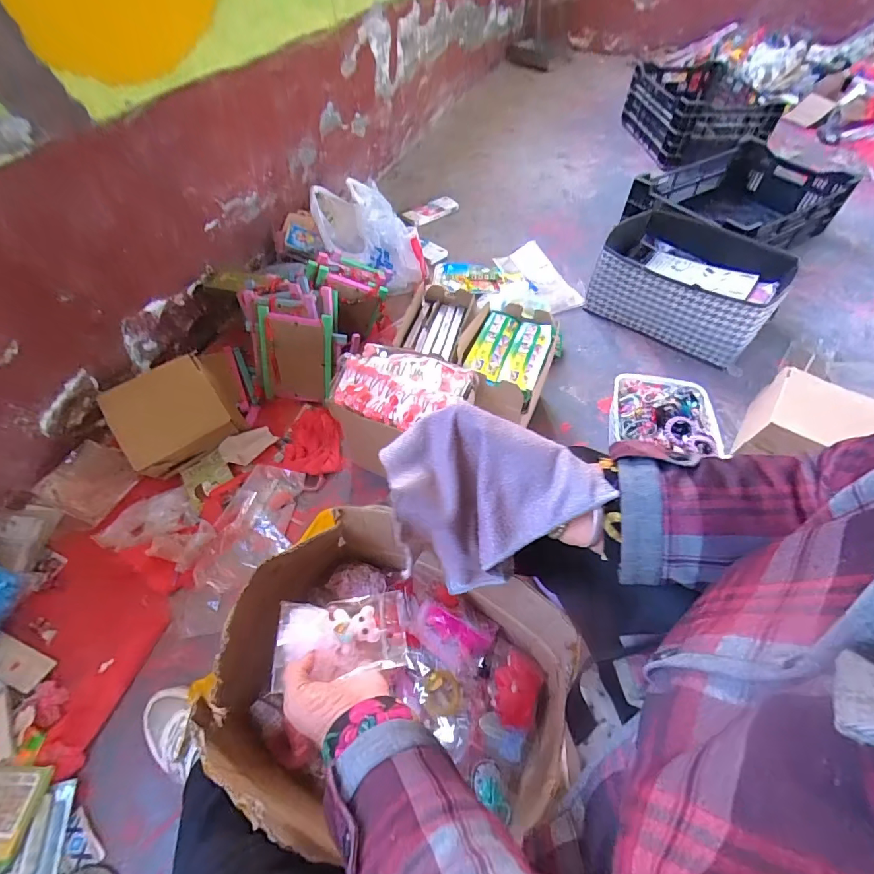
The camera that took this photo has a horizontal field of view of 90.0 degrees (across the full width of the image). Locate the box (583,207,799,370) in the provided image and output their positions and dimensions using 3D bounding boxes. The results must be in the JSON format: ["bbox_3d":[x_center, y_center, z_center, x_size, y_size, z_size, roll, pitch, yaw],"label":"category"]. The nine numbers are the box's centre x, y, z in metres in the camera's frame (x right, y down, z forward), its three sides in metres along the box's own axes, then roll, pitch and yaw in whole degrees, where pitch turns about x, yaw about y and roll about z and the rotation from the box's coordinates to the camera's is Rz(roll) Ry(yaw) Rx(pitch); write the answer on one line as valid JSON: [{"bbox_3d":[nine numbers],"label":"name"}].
[{"bbox_3d":[0.686,-0.430,1.196,0.428,0.185,0.392,31,58,22],"label":"box"}]

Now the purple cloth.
[{"bbox_3d":[0.031,0.039,0.356,0.148,0.039,0.139,-43,87,6],"label":"purple cloth"}]

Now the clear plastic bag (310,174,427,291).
[{"bbox_3d":[-0.180,-0.551,1.215,0.296,0.290,0.123,-8,52,-5],"label":"clear plastic bag"}]

